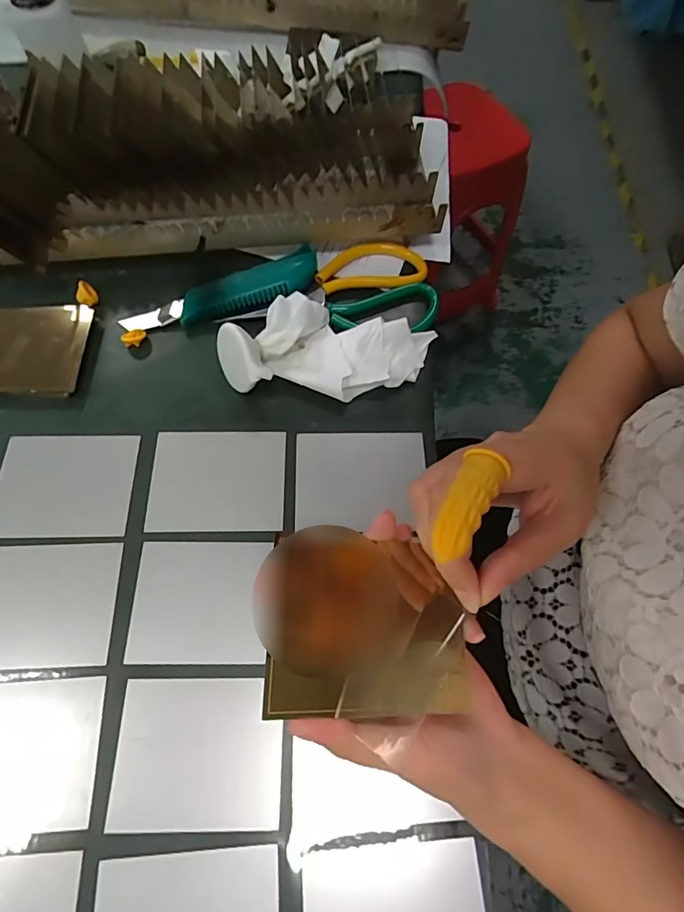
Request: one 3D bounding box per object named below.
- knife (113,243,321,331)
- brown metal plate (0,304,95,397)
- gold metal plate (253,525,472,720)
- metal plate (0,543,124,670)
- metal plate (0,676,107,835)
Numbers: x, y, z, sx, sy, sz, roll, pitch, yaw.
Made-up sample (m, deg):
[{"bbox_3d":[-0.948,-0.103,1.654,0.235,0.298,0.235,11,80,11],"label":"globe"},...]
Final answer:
[{"bbox_3d":[-0.102,-0.140,0.413,0.174,0.024,0.041,-23,69,-13],"label":"knife"},{"bbox_3d":[-0.263,-0.088,0.381,0.101,0.011,0.079,1,77,-3],"label":"brown metal plate"},{"bbox_3d":[0.010,0.080,0.230,0.101,0.008,0.084,4,68,-11],"label":"gold metal plate"},{"bbox_3d":[-0.204,0.100,0.316,0.096,0.004,0.079,-1,66,-4],"label":"metal plate"},{"bbox_3d":[-0.198,0.180,0.282,0.095,0.010,0.078,-2,66,-4],"label":"metal plate"}]

